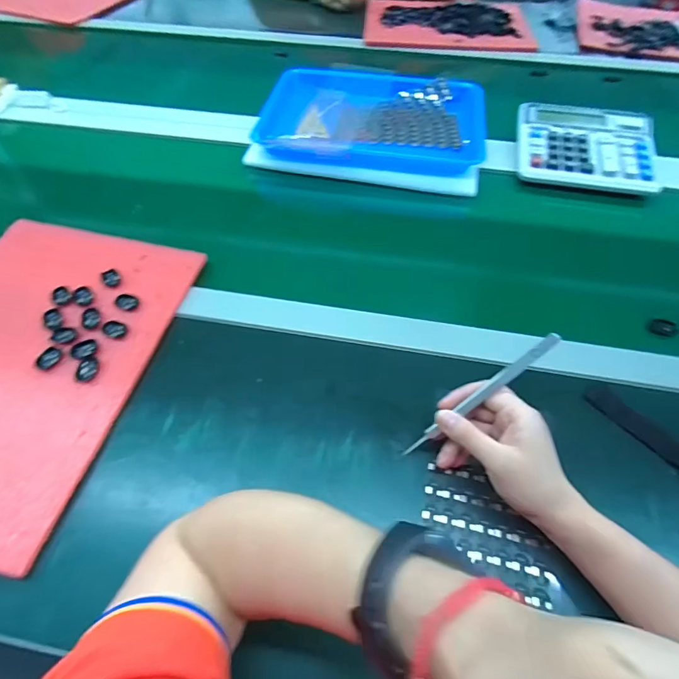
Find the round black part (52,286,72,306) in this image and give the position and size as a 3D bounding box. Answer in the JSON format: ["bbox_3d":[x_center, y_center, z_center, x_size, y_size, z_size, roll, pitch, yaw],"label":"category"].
[{"bbox_3d":[-0.305,-0.048,0.454,0.025,0.005,0.019,39,63,23],"label":"round black part"}]

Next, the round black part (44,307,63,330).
[{"bbox_3d":[-0.305,-0.022,0.442,0.016,0.007,0.027,-20,58,-14],"label":"round black part"}]

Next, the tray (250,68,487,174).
[{"bbox_3d":[0.056,-0.359,0.667,0.337,0.036,0.259,6,56,5],"label":"tray"}]

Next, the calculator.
[{"bbox_3d":[0.367,-0.287,0.620,0.197,0.042,0.165,14,57,10],"label":"calculator"}]

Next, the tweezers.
[{"bbox_3d":[0.116,0.049,0.347,0.158,0.013,0.012,-41,60,12],"label":"tweezers"}]

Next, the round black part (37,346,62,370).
[{"bbox_3d":[-0.290,0.019,0.412,0.018,0.004,0.025,13,56,9],"label":"round black part"}]

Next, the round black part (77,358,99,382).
[{"bbox_3d":[-0.248,0.030,0.408,0.019,0.005,0.026,4,56,3],"label":"round black part"}]

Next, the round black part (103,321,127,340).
[{"bbox_3d":[-0.235,-0.010,0.435,0.024,0.007,0.019,35,63,22],"label":"round black part"}]

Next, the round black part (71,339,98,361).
[{"bbox_3d":[-0.259,0.010,0.420,0.025,0.004,0.022,-32,61,-20],"label":"round black part"}]

